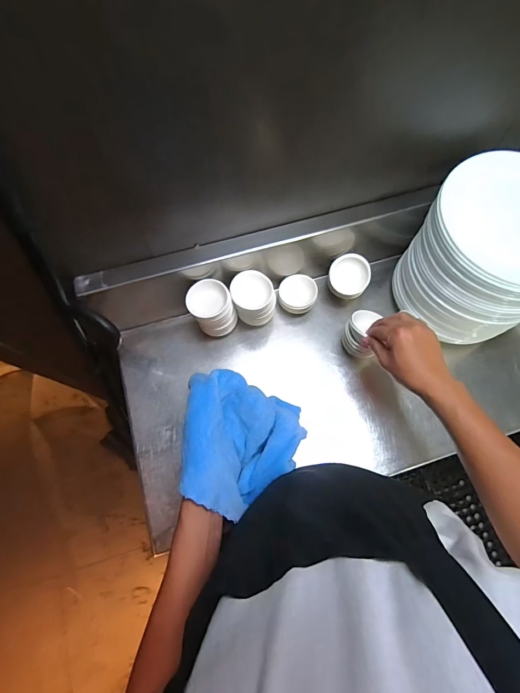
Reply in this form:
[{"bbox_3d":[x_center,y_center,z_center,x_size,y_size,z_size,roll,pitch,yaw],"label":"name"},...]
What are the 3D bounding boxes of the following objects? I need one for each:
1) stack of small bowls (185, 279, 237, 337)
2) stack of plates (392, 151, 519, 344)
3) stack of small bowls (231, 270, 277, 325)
[{"bbox_3d":[-0.085,-0.062,0.619,0.070,0.123,0.070,-38,75,-11],"label":"stack of small bowls"},{"bbox_3d":[0.380,-0.161,0.596,0.221,0.218,0.218,17,73,6],"label":"stack of plates"},{"bbox_3d":[-0.011,-0.083,0.629,0.076,0.109,0.066,-5,72,-1],"label":"stack of small bowls"}]

